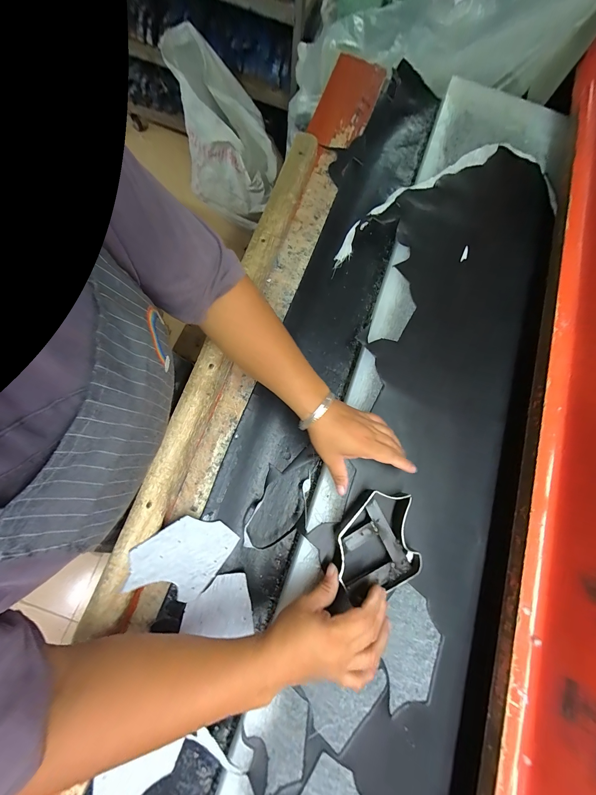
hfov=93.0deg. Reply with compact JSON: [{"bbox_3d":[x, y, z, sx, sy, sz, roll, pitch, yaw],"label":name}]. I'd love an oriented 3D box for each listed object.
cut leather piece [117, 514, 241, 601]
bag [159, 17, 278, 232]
[{"bbox_3d":[-0.153,0.214,0.380,0.119,0.006,0.096,24,73,-17],"label":"cut leather piece"},{"bbox_3d":[-0.313,-1.127,1.241,0.438,0.436,0.392,20,76,-2],"label":"bag"}]

